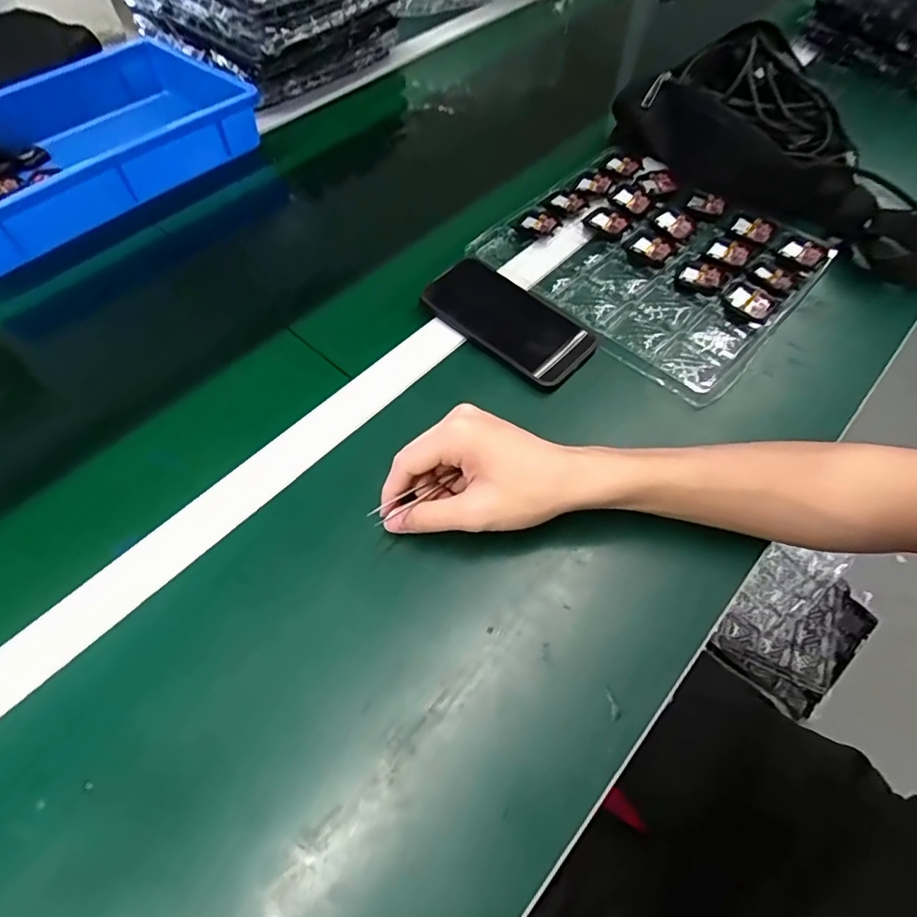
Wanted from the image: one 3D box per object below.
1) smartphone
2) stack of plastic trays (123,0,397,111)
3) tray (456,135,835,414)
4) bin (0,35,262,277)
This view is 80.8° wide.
[{"bbox_3d":[0.048,-0.130,0.498,0.158,0.015,0.081,37,66,19],"label":"smartphone"},{"bbox_3d":[-0.268,-0.648,0.753,0.280,0.126,0.281,35,65,20],"label":"stack of plastic trays"},{"bbox_3d":[0.190,-0.209,0.548,0.285,0.022,0.252,39,67,19],"label":"tray"},{"bbox_3d":[-0.445,-0.364,0.629,0.254,0.077,0.366,37,65,21],"label":"bin"}]

